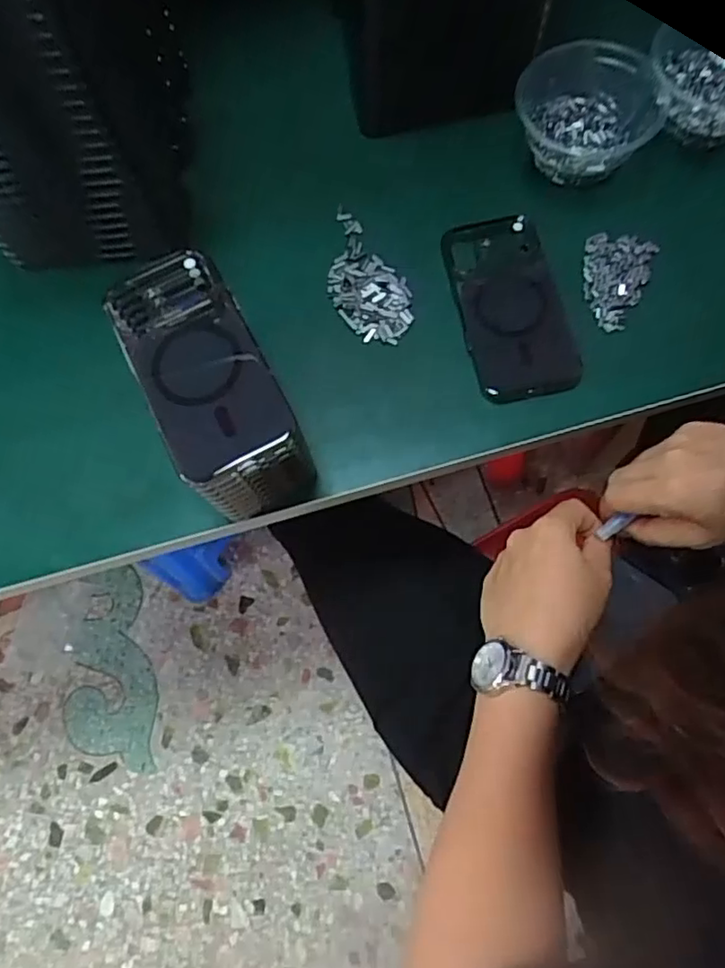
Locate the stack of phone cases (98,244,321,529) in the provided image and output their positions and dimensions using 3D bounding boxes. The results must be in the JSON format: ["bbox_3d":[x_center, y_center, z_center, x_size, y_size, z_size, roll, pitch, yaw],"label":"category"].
[{"bbox_3d":[-0.100,-0.059,0.418,0.085,0.093,0.163,-29,72,-5],"label":"stack of phone cases"}]

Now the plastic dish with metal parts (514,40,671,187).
[{"bbox_3d":[0.183,-0.312,0.516,0.110,0.045,0.118,-1,73,2],"label":"plastic dish with metal parts"}]

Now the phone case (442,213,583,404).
[{"bbox_3d":[0.112,-0.138,0.485,0.075,0.010,0.155,-11,73,-2],"label":"phone case"}]

